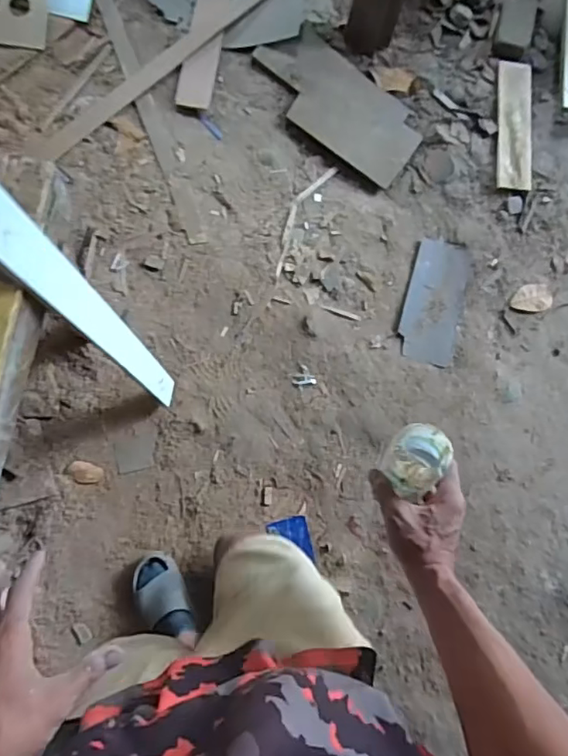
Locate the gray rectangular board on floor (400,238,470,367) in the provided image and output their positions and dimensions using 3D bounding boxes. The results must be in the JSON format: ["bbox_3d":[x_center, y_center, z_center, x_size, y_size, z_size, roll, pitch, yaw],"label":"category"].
[{"bbox_3d":[0.451,-0.228,1.659,0.165,0.012,0.376,16,78,-6],"label":"gray rectangular board on floor"}]

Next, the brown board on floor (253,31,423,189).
[{"bbox_3d":[0.161,-0.802,1.646,0.512,0.022,0.224,34,98,-12],"label":"brown board on floor"}]

